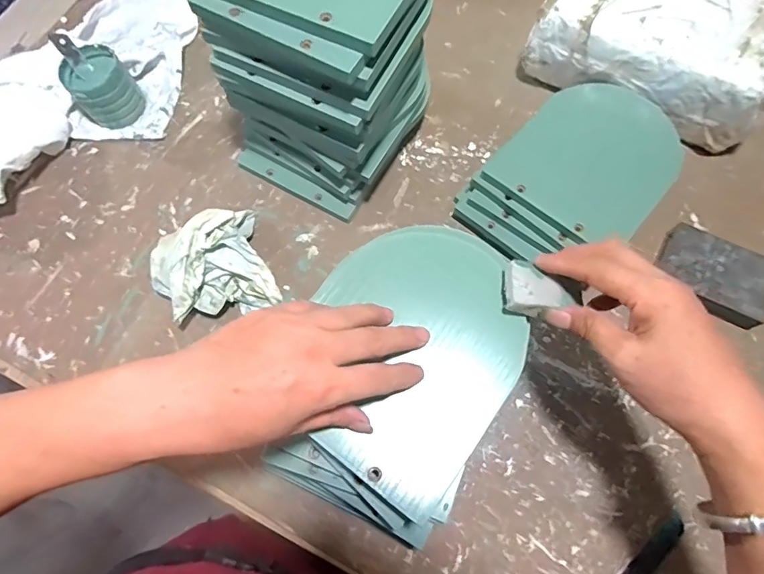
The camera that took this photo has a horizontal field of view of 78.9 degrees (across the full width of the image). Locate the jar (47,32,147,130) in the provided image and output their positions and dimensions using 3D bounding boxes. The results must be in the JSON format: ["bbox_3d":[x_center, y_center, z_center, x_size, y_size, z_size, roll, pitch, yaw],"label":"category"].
[{"bbox_3d":[-0.325,-0.233,0.530,0.066,0.076,0.070,-1,71,2],"label":"jar"}]

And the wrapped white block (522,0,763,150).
[{"bbox_3d":[0.287,-0.253,0.506,0.248,0.114,0.119,26,74,10],"label":"wrapped white block"}]

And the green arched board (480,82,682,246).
[{"bbox_3d":[0.207,-0.129,0.450,0.141,0.014,0.165,40,77,14],"label":"green arched board"}]

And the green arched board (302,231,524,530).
[{"bbox_3d":[0.020,0.039,0.324,0.145,0.012,0.178,34,76,12],"label":"green arched board"}]

